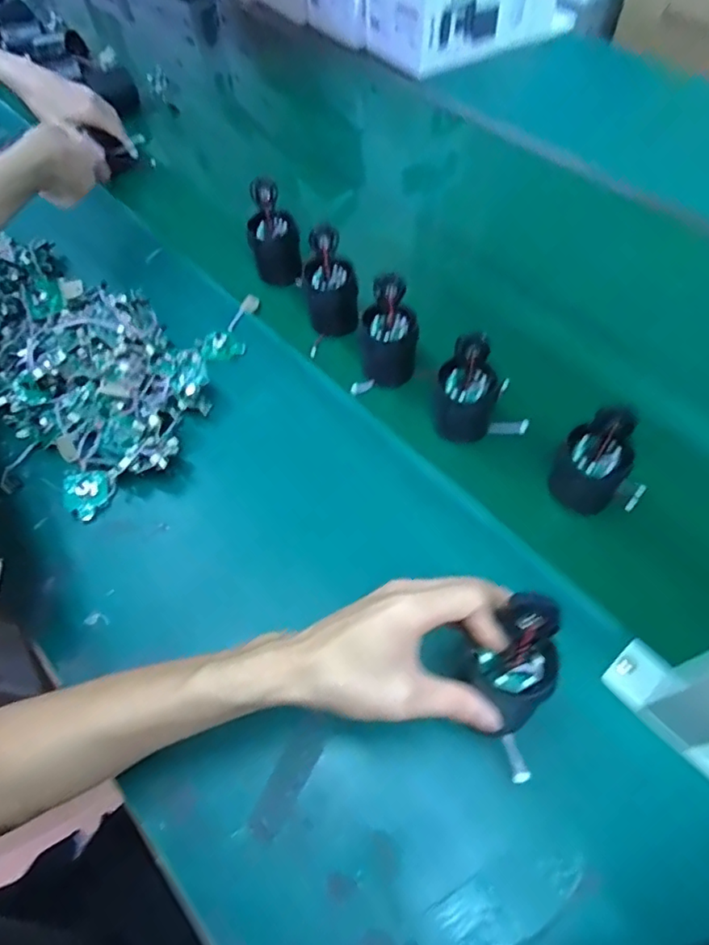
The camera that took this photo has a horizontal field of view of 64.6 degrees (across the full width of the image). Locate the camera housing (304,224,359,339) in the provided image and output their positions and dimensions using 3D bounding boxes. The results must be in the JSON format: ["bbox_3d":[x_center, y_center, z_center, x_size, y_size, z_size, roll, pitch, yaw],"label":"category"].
[{"bbox_3d":[-0.024,-0.198,0.576,0.054,0.096,0.052,-8,59,1],"label":"camera housing"}]

